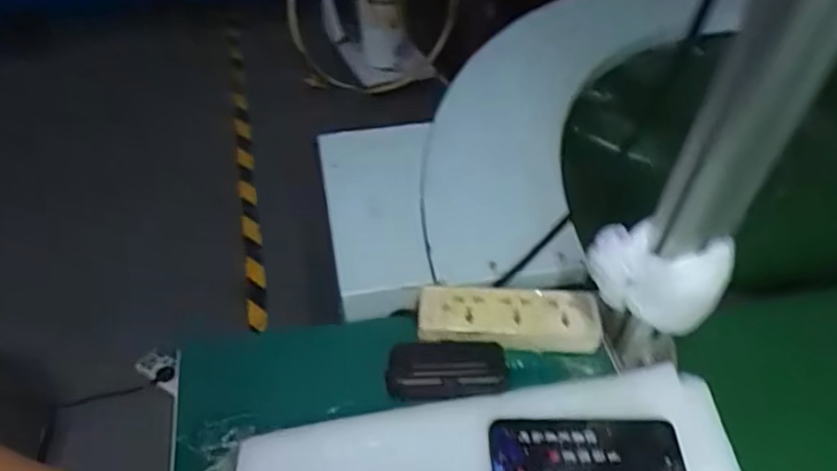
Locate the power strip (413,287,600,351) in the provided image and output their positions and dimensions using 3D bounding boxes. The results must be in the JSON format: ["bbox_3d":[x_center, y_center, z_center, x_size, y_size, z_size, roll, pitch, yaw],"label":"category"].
[{"bbox_3d":[0.085,0.077,0.599,0.166,0.029,0.057,4,48,2],"label":"power strip"}]

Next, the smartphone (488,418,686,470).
[{"bbox_3d":[0.135,0.184,0.508,0.151,0.016,0.074,1,48,-1],"label":"smartphone"}]

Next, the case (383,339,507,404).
[{"bbox_3d":[0.026,0.120,0.566,0.105,0.024,0.057,-1,48,-3],"label":"case"}]

